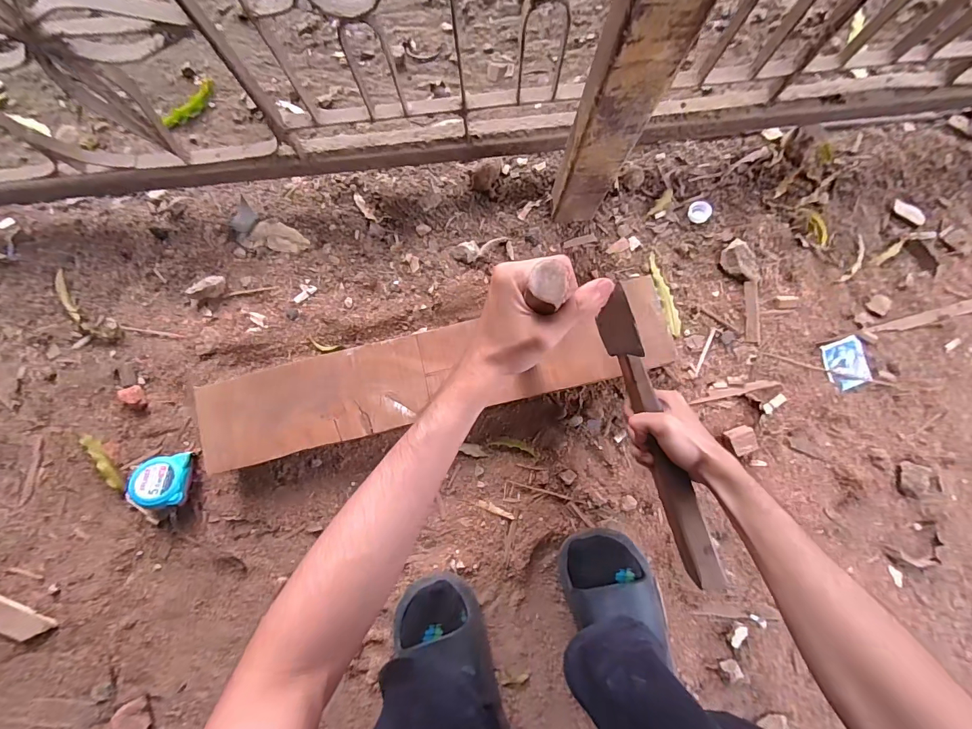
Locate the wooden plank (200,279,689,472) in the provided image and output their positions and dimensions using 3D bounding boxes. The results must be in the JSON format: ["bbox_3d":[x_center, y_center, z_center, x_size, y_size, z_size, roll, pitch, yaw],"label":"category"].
[{"bbox_3d":[-0.061,0.011,0.524,0.591,0.029,0.115,-14,83,-1],"label":"wooden plank"}]

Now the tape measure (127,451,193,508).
[{"bbox_3d":[-0.426,0.151,0.544,0.068,0.032,0.067,5,62,-10],"label":"tape measure"}]

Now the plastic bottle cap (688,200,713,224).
[{"bbox_3d":[0.314,-0.224,0.611,0.030,0.012,0.032,0,83,0],"label":"plastic bottle cap"}]

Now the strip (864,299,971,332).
[{"bbox_3d":[0.638,-0.070,0.590,0.195,0.004,0.018,-15,83,-2],"label":"strip"}]

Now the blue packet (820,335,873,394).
[{"bbox_3d":[0.506,-0.001,0.581,0.057,0.007,0.067,-20,83,-2],"label":"blue packet"}]

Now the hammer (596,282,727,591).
[{"bbox_3d":[0.192,0.086,0.454,0.030,0.097,0.333,-19,90,-2],"label":"hammer"}]

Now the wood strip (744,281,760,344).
[{"bbox_3d":[0.378,-0.073,0.590,0.017,0.004,0.089,-1,86,17],"label":"wood strip"}]

